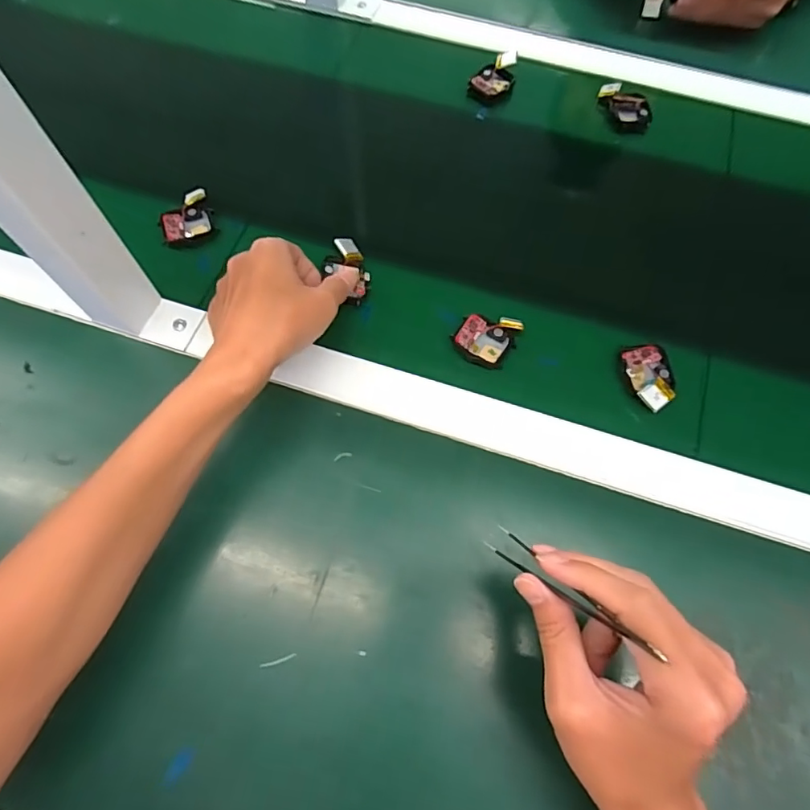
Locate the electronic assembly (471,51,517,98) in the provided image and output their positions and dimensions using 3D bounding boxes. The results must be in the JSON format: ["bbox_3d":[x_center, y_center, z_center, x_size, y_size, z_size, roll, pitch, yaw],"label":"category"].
[{"bbox_3d":[0.091,-0.338,0.533,0.042,0.026,0.047,10,69,4],"label":"electronic assembly"}]

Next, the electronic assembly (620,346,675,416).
[{"bbox_3d":[0.193,-0.021,0.405,0.039,0.015,0.056,-3,69,-1],"label":"electronic assembly"}]

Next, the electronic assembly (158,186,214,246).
[{"bbox_3d":[-0.194,-0.166,0.457,0.044,0.015,0.050,-20,70,-7],"label":"electronic assembly"}]

